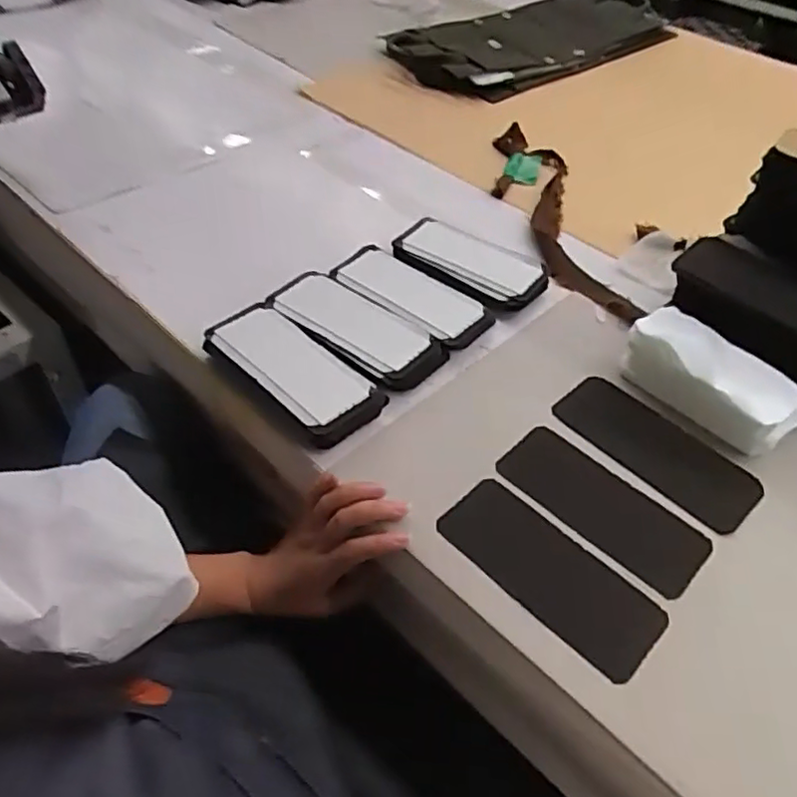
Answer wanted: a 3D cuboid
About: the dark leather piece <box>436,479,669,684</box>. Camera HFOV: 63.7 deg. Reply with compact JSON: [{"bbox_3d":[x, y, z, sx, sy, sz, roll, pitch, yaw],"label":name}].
[{"bbox_3d":[0.110,0.126,0.470,0.071,0.006,0.165,-33,57,-33],"label":"dark leather piece"}]

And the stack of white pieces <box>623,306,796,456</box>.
[{"bbox_3d":[0.282,-0.018,0.585,0.157,0.055,0.079,38,55,26],"label":"stack of white pieces"}]

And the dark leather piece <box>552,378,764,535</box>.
[{"bbox_3d":[0.224,0.042,0.557,0.073,0.005,0.174,-35,58,-27],"label":"dark leather piece"}]

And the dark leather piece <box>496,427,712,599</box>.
[{"bbox_3d":[0.163,0.085,0.516,0.166,0.004,0.071,37,53,27],"label":"dark leather piece"}]

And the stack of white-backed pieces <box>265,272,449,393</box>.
[{"bbox_3d":[-0.040,-0.066,0.613,0.163,0.033,0.079,33,53,23],"label":"stack of white-backed pieces"}]

